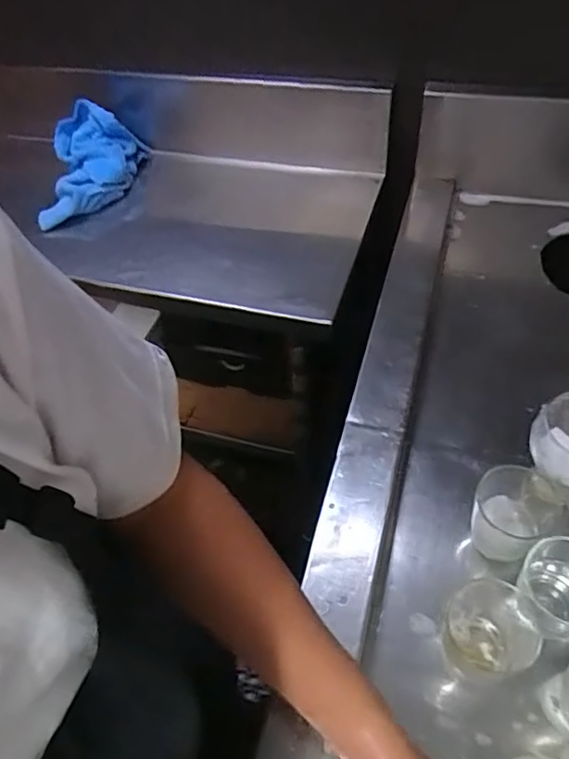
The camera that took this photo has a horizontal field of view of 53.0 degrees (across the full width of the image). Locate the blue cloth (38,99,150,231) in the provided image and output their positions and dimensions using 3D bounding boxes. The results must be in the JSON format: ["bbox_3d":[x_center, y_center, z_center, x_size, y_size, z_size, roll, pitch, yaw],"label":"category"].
[{"bbox_3d":[-0.355,-0.382,1.043,0.141,0.131,0.217,-2,51,5],"label":"blue cloth"}]

